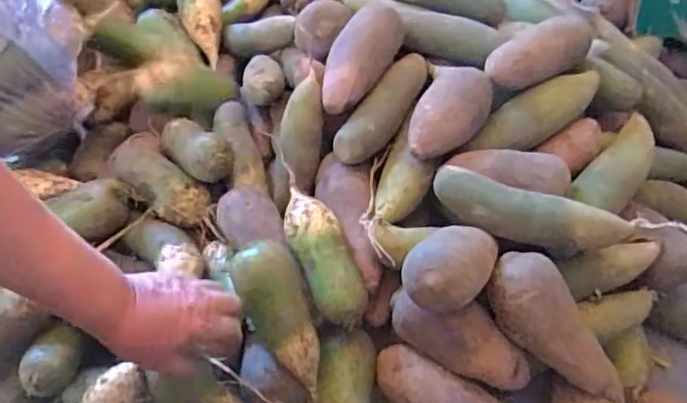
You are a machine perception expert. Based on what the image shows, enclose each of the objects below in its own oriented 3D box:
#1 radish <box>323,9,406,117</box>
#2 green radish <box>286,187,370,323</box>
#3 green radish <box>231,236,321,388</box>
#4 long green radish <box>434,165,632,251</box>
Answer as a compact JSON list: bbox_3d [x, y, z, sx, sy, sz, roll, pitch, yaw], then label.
[{"bbox_3d":[0.017,-0.169,0.709,0.063,0.045,0.138,30,84,19],"label":"radish"},{"bbox_3d":[-0.024,0.058,0.642,0.059,0.069,0.154,-22,76,-18],"label":"green radish"},{"bbox_3d":[-0.062,0.112,0.598,0.061,0.053,0.147,-23,87,-19],"label":"green radish"},{"bbox_3d":[0.188,0.010,0.609,0.191,0.044,0.048,17,51,11],"label":"long green radish"}]

